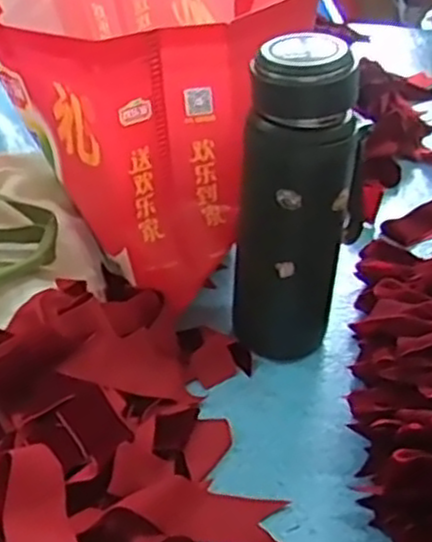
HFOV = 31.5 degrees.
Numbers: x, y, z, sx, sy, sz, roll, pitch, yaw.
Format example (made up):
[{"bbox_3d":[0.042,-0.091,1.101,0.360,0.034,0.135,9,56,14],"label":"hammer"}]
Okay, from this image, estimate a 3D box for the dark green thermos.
[{"bbox_3d":[0.066,-0.049,0.591,0.090,0.252,0.077,9,36,7],"label":"dark green thermos"}]

